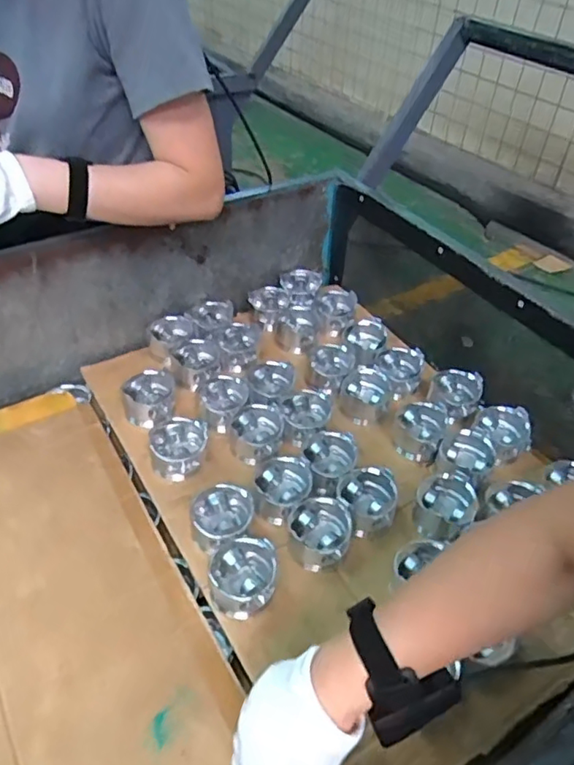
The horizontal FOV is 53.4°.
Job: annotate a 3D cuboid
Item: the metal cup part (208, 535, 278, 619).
[{"bbox_3d":[-0.047,0.209,0.620,0.070,0.037,0.076,3,45,-3],"label":"metal cup part"}]

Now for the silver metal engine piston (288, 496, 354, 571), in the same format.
[{"bbox_3d":[0.039,0.177,0.667,0.067,0.053,0.073,-11,47,-16],"label":"silver metal engine piston"}]

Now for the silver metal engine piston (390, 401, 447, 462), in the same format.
[{"bbox_3d":[0.185,0.070,0.798,0.070,0.047,0.076,21,47,15],"label":"silver metal engine piston"}]

